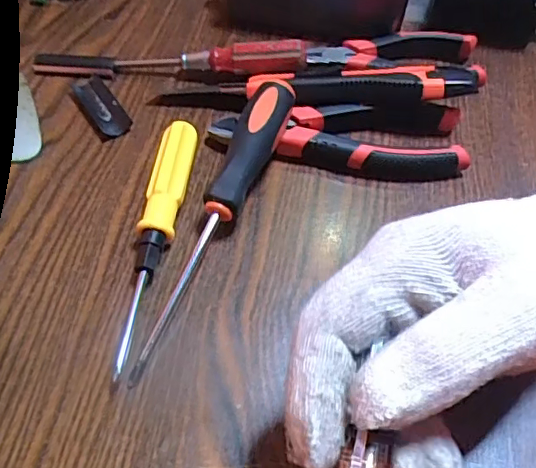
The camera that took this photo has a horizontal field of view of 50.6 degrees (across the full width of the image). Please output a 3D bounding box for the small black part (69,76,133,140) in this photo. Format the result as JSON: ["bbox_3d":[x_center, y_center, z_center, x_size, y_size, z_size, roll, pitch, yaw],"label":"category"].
[{"bbox_3d":[-0.111,-0.085,0.374,0.024,0.005,0.056,-26,60,-20],"label":"small black part"}]

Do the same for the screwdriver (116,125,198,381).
[{"bbox_3d":[-0.061,-0.001,0.311,0.020,0.020,0.152,7,54,1],"label":"screwdriver"}]

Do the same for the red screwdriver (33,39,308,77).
[{"bbox_3d":[-0.068,-0.121,0.389,0.185,0.034,0.016,4,54,-1],"label":"red screwdriver"}]

